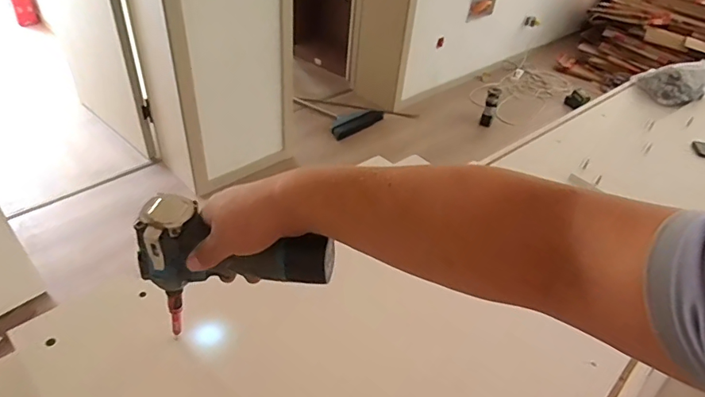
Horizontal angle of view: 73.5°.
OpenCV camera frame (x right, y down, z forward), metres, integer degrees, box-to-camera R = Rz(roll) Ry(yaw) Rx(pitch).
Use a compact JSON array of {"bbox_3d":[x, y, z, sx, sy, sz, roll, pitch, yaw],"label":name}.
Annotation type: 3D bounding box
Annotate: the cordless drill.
[{"bbox_3d":[-0.124,0.098,0.514,0.193,0.175,0.055,13,41,8],"label":"cordless drill"}]

